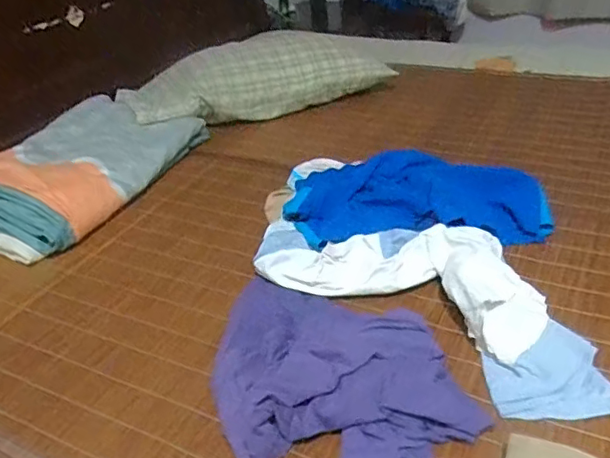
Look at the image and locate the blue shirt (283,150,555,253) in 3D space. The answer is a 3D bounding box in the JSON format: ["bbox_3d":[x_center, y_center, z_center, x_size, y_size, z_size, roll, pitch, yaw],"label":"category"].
[{"bbox_3d":[0.183,-0.045,0.963,0.424,0.079,0.223,-6,32,1],"label":"blue shirt"}]

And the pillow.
[{"bbox_3d":[-0.134,-0.397,1.492,0.655,0.145,0.348,-18,34,-18],"label":"pillow"}]

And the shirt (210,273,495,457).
[{"bbox_3d":[0.020,0.151,0.701,0.265,0.059,0.376,-15,33,-14],"label":"shirt"}]

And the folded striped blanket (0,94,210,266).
[{"bbox_3d":[-0.454,-0.128,1.161,0.301,0.116,0.521,11,36,25],"label":"folded striped blanket"}]

